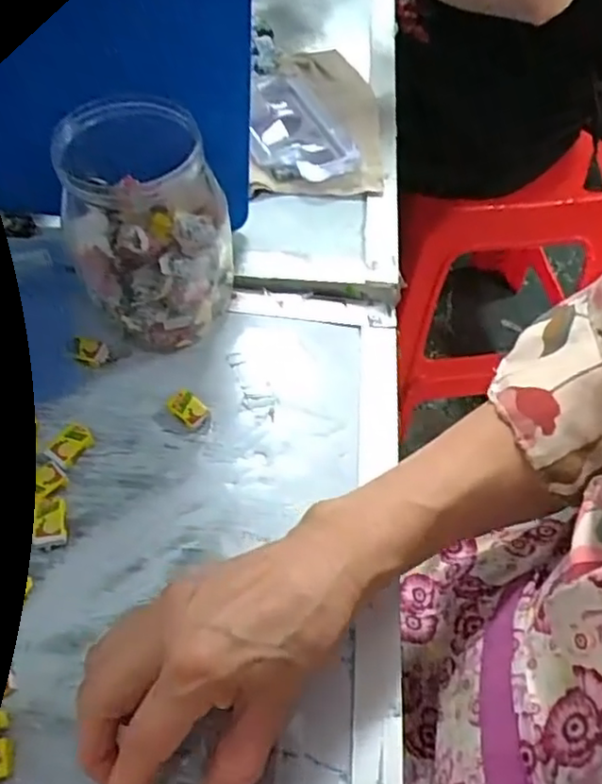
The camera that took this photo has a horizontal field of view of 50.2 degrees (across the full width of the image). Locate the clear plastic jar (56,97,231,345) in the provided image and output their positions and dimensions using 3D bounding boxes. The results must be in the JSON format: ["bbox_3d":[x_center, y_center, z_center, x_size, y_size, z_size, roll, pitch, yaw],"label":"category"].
[{"bbox_3d":[-0.096,-0.104,0.412,0.101,0.133,0.098,-10,56,-8],"label":"clear plastic jar"}]

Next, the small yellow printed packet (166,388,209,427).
[{"bbox_3d":[-0.072,0.010,0.404,0.028,0.011,0.016,36,62,21],"label":"small yellow printed packet"}]

